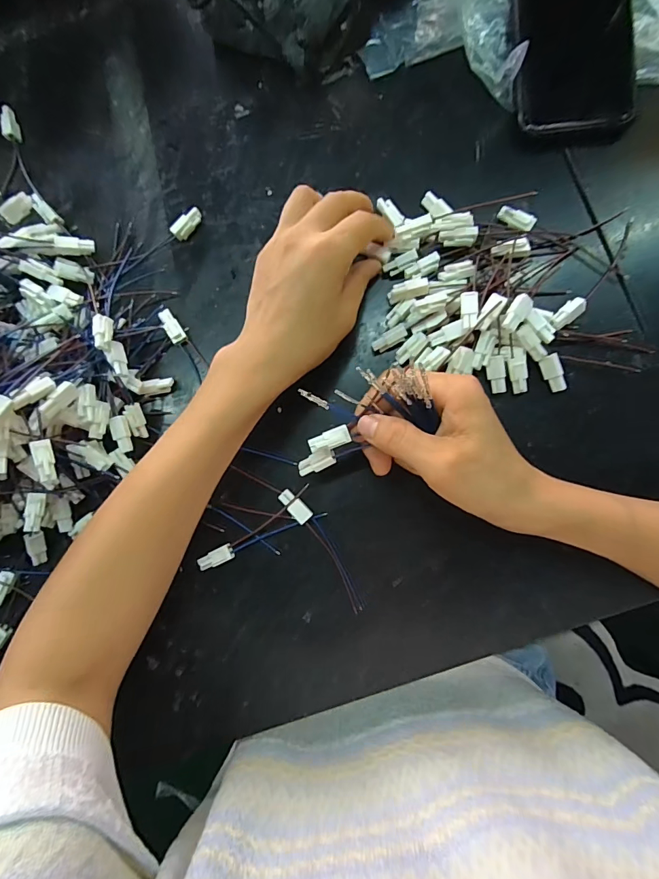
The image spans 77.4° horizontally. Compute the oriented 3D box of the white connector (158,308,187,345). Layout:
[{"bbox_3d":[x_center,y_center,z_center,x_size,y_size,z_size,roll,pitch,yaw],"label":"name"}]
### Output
[{"bbox_3d":[-0.115,-0.083,0.300,0.011,0.011,0.026,-29,84,2],"label":"white connector"}]

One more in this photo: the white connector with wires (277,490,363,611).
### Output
[{"bbox_3d":[-0.004,0.075,0.280,0.012,0.010,0.094,-34,84,2],"label":"white connector with wires"}]

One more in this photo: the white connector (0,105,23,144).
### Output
[{"bbox_3d":[-0.252,-0.249,0.325,0.010,0.010,0.030,-12,85,4],"label":"white connector"}]

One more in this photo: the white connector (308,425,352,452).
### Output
[{"bbox_3d":[0.000,0.000,0.245,0.025,0.004,0.011,-18,84,1],"label":"white connector"}]

